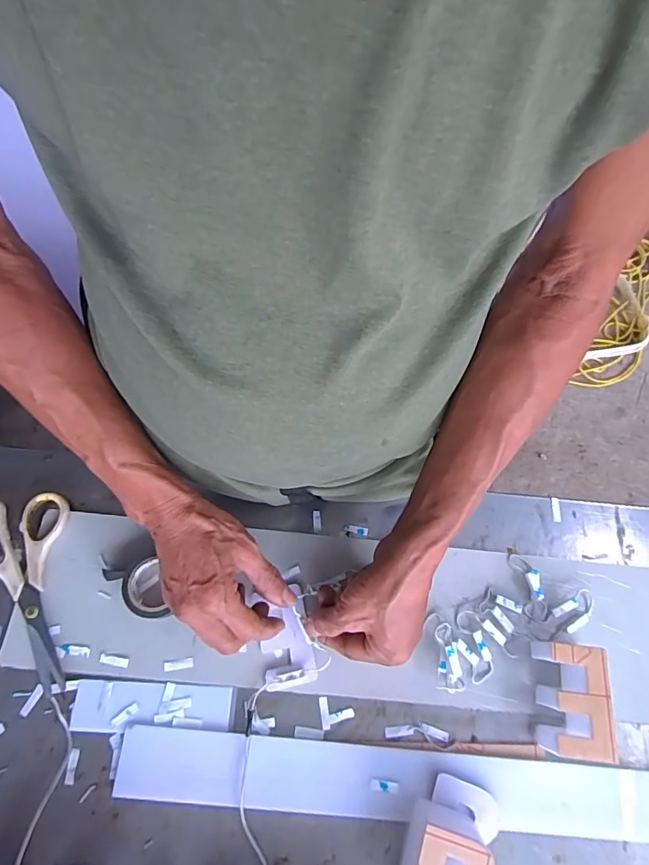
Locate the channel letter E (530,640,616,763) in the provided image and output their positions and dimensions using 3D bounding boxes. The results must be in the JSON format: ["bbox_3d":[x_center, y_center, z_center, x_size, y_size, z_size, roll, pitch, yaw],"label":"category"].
[{"bbox_3d":[0.210,0.227,0.399,0.046,0.045,0.082,7,68,0],"label":"channel letter E"}]

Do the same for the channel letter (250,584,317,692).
[{"bbox_3d":[-0.036,0.182,0.414,0.044,0.019,0.081,-10,69,-7],"label":"channel letter"}]

